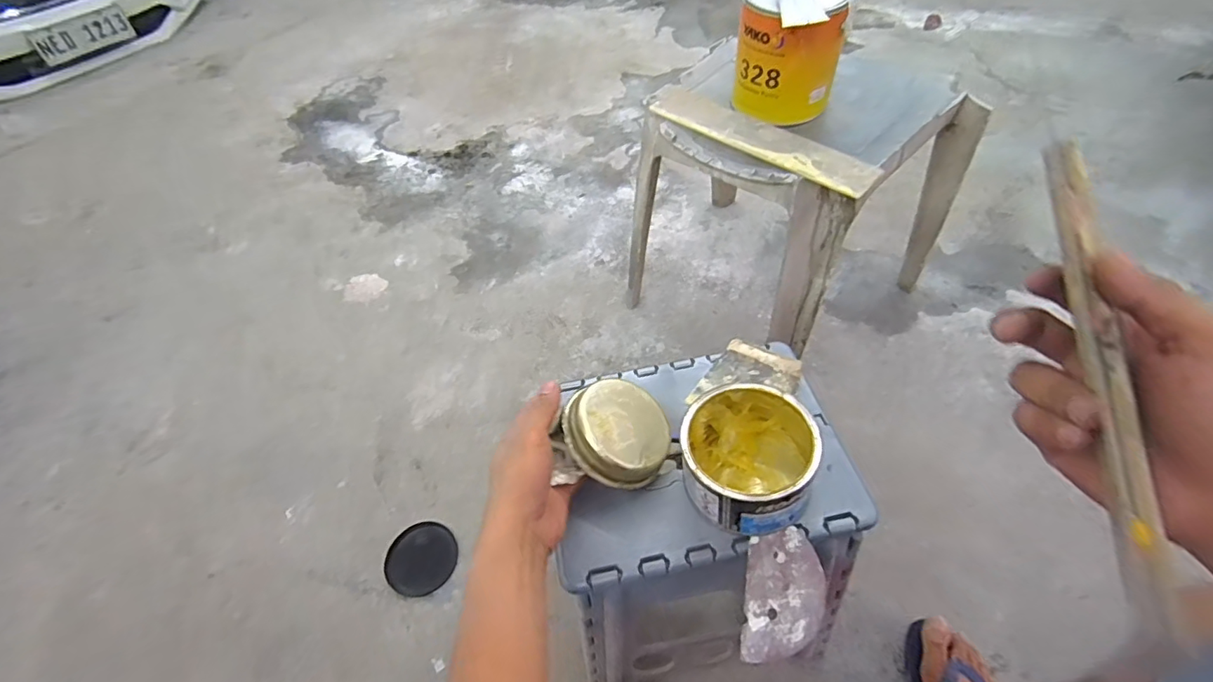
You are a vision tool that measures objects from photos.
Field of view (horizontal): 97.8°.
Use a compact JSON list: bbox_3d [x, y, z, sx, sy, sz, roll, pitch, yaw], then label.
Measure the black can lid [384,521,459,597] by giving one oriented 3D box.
[{"bbox_3d":[-0.303,0.354,0.866,0.110,0.005,0.116,-3,48,3],"label":"black can lid"}]

